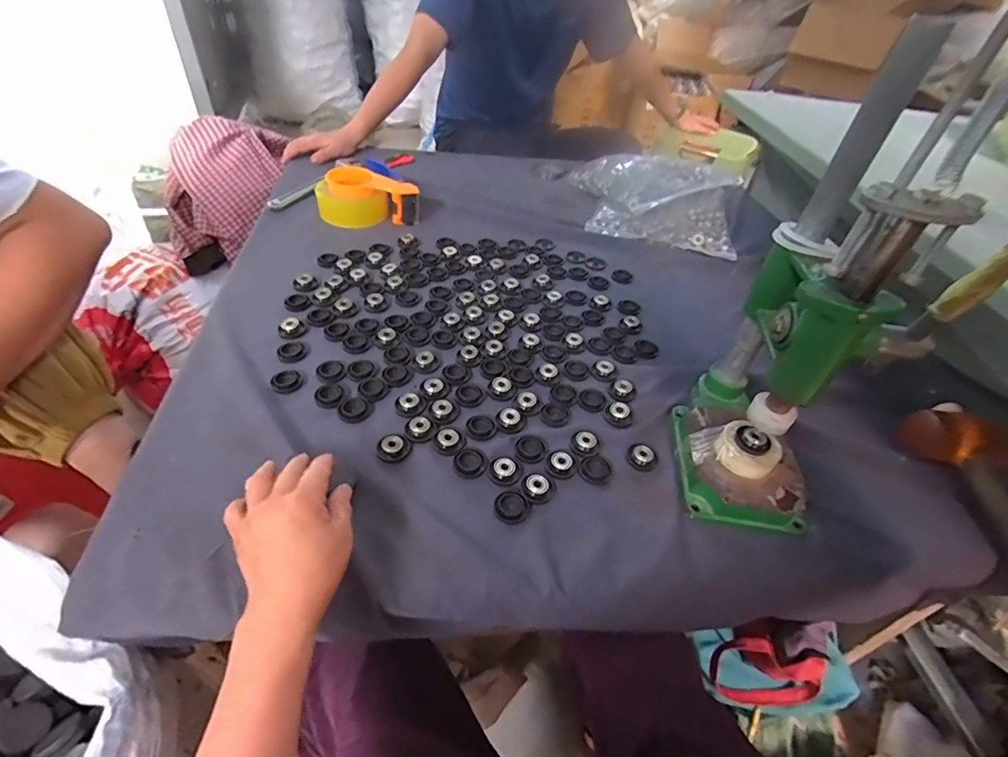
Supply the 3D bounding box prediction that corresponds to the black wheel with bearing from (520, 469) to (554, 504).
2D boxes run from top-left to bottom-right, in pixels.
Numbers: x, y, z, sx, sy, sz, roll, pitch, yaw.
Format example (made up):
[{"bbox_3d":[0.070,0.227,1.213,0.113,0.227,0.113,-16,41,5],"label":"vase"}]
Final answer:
[{"bbox_3d":[0.034,0.106,0.486,0.032,0.007,0.037,14,45,7],"label":"black wheel with bearing"}]

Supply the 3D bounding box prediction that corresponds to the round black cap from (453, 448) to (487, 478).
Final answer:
[{"bbox_3d":[-0.034,0.085,0.500,0.033,0.007,0.037,15,45,8],"label":"round black cap"}]

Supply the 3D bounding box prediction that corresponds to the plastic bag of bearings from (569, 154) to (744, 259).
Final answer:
[{"bbox_3d":[0.279,-0.341,0.924,0.310,0.072,0.240,12,45,6],"label":"plastic bag of bearings"}]

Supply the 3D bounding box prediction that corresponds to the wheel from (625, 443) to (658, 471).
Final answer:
[{"bbox_3d":[0.148,0.083,0.522,0.032,0.007,0.031,3,45,-3],"label":"wheel"}]

